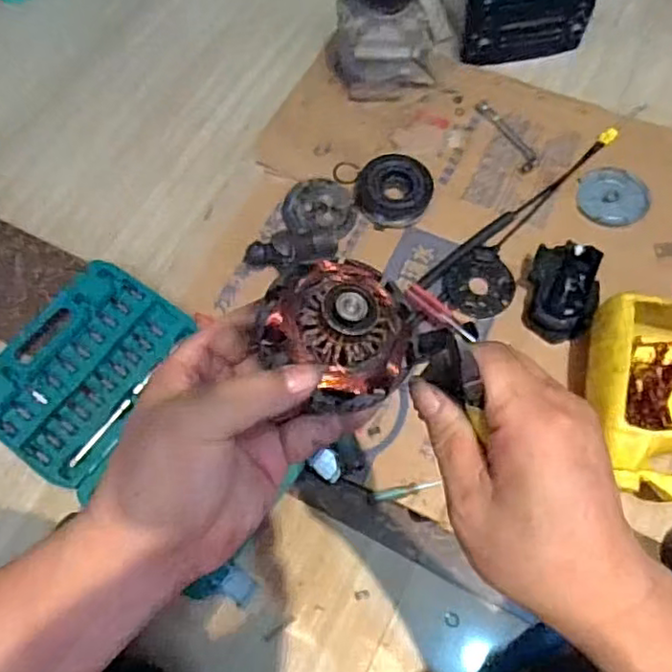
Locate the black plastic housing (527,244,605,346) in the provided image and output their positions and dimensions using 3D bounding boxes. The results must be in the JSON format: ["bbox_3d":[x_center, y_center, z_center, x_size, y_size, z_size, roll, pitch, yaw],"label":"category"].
[{"bbox_3d":[0.296,-0.062,0.839,0.081,0.073,0.123,7,64,5],"label":"black plastic housing"}]

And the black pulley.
[{"bbox_3d":[0.082,-0.209,0.920,0.107,0.051,0.104,9,65,4],"label":"black pulley"}]

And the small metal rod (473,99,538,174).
[{"bbox_3d":[0.267,-0.315,1.006,0.034,0.005,0.149,-24,70,-8],"label":"small metal rod"}]

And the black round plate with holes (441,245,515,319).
[{"bbox_3d":[0.192,-0.071,0.867,0.092,0.008,0.095,0,73,0],"label":"black round plate with holes"}]

